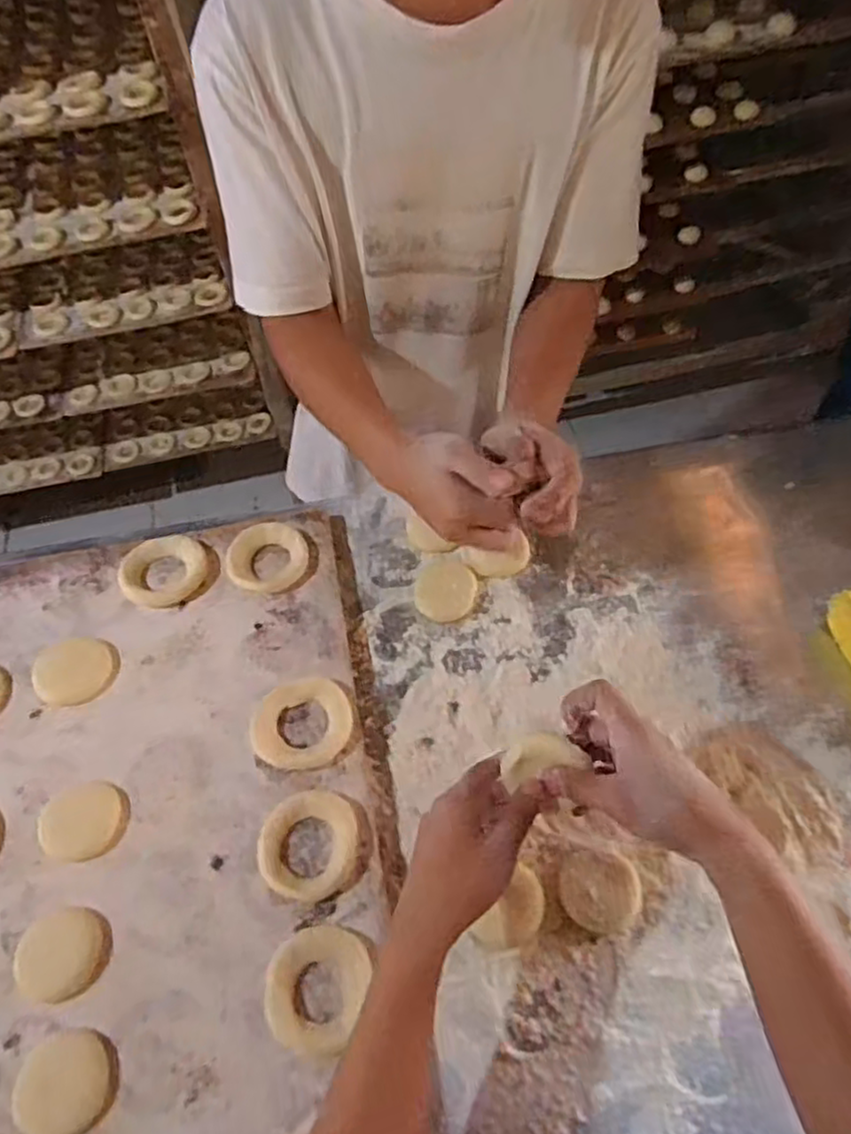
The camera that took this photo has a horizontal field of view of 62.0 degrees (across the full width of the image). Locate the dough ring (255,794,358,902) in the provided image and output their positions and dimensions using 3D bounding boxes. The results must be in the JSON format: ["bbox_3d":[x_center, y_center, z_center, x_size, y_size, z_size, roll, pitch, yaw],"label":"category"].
[{"bbox_3d":[-0.094,0.223,0.569,0.078,0.012,0.080,-2,58,3],"label":"dough ring"}]

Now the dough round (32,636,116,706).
[{"bbox_3d":[-0.332,0.098,0.667,0.074,0.006,0.067,-1,58,3],"label":"dough round"}]

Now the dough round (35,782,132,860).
[{"bbox_3d":[-0.282,0.211,0.586,0.067,0.008,0.059,-20,59,-8],"label":"dough round"}]

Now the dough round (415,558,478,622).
[{"bbox_3d":[0.020,0.023,0.718,0.061,0.008,0.067,-2,58,3],"label":"dough round"}]

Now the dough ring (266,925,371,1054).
[{"bbox_3d":[-0.081,0.307,0.518,0.070,0.010,0.078,19,61,15],"label":"dough ring"}]

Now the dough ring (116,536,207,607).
[{"bbox_3d":[-0.264,0.004,0.711,0.083,0.022,0.066,-12,58,-3],"label":"dough ring"}]

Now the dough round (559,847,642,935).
[{"bbox_3d":[0.138,0.255,0.559,0.061,0.005,0.059,-2,58,3],"label":"dough round"}]

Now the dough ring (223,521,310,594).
[{"bbox_3d":[-0.160,-0.010,0.714,0.079,0.016,0.073,-2,58,3],"label":"dough ring"}]

